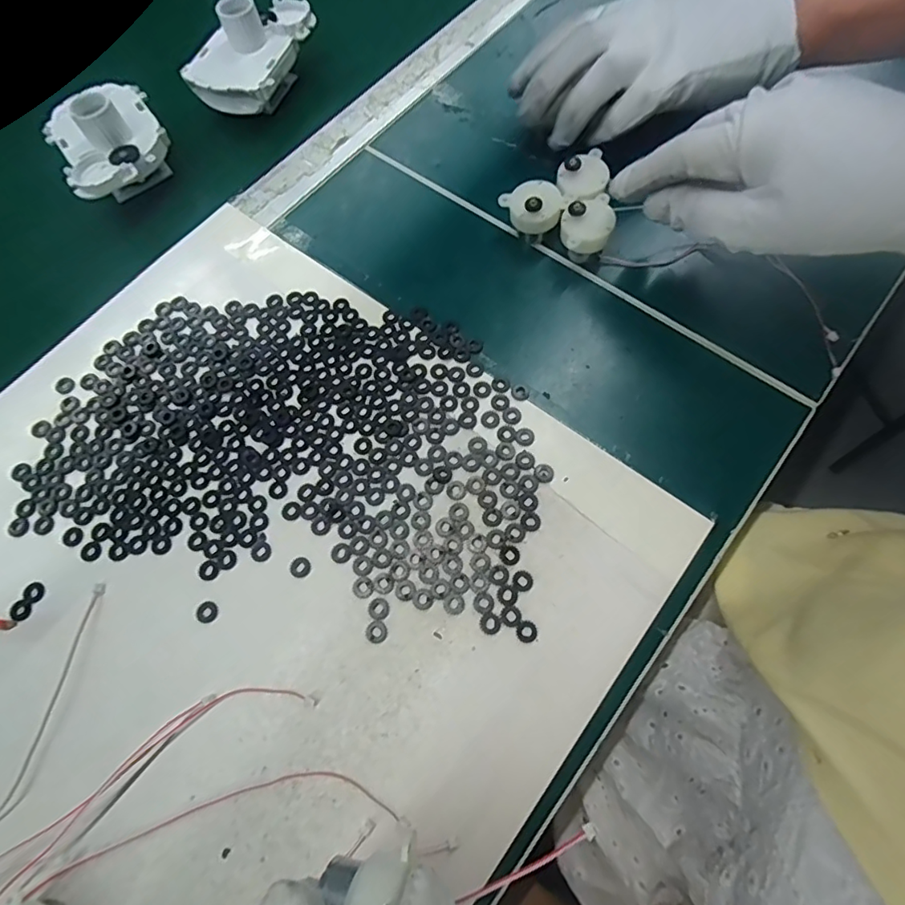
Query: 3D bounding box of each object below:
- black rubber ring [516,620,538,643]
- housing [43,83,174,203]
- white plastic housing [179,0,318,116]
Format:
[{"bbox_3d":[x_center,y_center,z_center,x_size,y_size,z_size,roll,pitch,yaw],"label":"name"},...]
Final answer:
[{"bbox_3d":[0.037,0.088,0.252,0.010,0.004,0.010,-1,69,2],"label":"black rubber ring"},{"bbox_3d":[-0.236,-0.213,0.360,0.071,0.051,0.098,-34,71,-10],"label":"housing"},{"bbox_3d":[-0.152,-0.305,0.392,0.065,0.053,0.103,23,71,11],"label":"white plastic housing"}]

